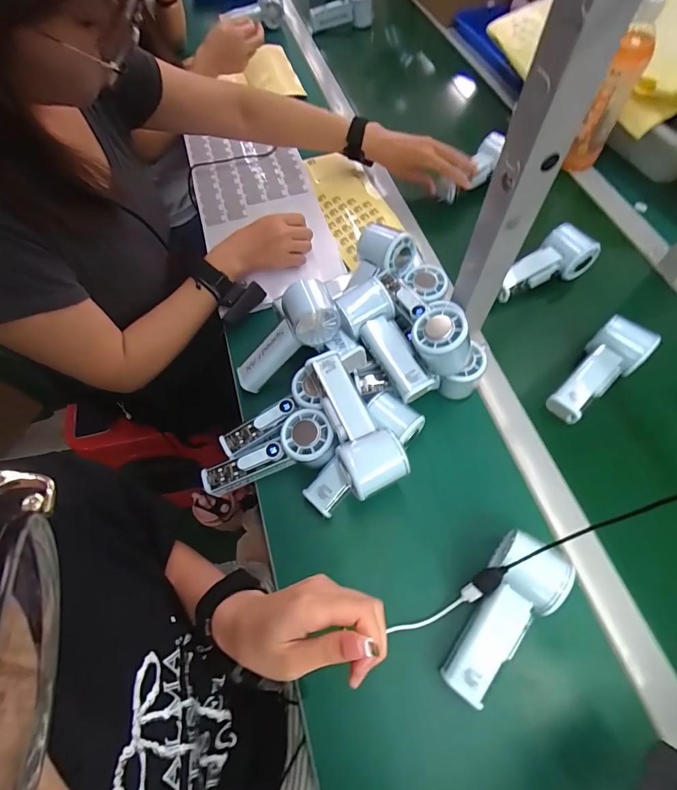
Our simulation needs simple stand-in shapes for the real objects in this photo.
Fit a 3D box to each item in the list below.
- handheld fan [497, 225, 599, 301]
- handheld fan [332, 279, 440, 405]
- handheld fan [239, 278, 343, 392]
[{"bbox_3d":[0.294,-0.178,0.555,0.142,0.045,0.067,-37,68,-16],"label":"handheld fan"},{"bbox_3d":[0.054,-0.061,0.457,0.062,0.057,0.148,-29,83,-13],"label":"handheld fan"},{"bbox_3d":[-0.068,-0.067,0.469,0.154,0.057,0.059,-40,63,25],"label":"handheld fan"}]

